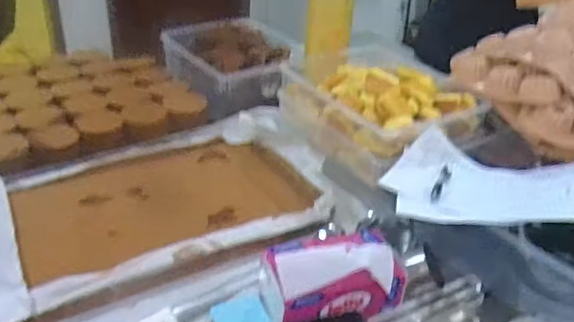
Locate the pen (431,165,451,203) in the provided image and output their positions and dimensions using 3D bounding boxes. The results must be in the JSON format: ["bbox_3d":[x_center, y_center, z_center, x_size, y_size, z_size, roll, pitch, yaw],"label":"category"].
[{"bbox_3d":[0.254,0.037,0.936,0.016,0.011,0.133,16,33,20],"label":"pen"}]

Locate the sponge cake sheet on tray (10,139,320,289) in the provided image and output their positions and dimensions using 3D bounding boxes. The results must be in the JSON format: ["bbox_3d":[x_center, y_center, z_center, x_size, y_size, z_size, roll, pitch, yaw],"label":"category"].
[{"bbox_3d":[-0.214,0.066,1.050,0.521,0.039,0.299,-12,39,-27],"label":"sponge cake sheet on tray"}]

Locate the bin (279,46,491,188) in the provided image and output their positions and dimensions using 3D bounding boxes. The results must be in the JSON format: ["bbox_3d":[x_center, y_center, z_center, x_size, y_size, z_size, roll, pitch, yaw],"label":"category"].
[{"bbox_3d":[0.176,-0.119,1.185,0.273,0.156,0.392,-16,35,-28],"label":"bin"}]

